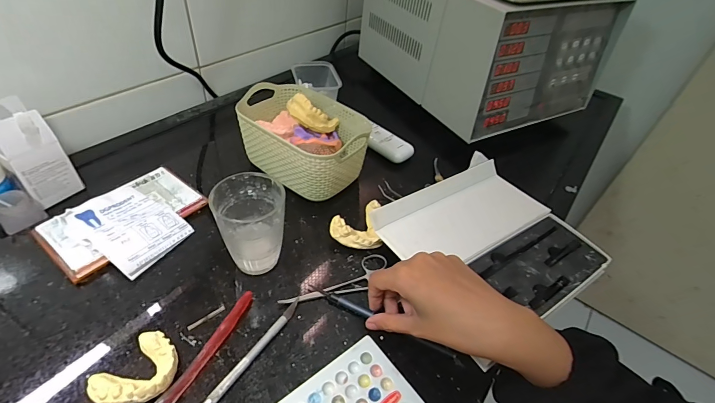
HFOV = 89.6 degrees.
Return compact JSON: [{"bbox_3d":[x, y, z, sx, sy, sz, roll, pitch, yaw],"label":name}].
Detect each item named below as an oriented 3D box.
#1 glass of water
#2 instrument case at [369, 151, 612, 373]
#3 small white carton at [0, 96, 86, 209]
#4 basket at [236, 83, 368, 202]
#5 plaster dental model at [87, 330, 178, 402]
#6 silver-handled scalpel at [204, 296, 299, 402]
[{"bbox_3d":[-0.103,0.025,0.369,0.064,0.092,0.060,-25,52,-29],"label":"glass of water"},{"bbox_3d":[0.151,0.046,0.424,0.213,0.035,0.199,-23,50,-27],"label":"instrument case"},{"bbox_3d":[-0.382,-0.055,0.420,0.057,0.109,0.055,31,49,24],"label":"small white carton"},{"bbox_3d":[-0.075,-0.083,0.486,0.176,0.088,0.115,31,48,24],"label":"basket"},{"bbox_3d":[-0.175,0.139,0.293,0.051,0.018,0.060,24,46,17],"label":"plaster dental model"},{"bbox_3d":[-0.094,0.137,0.314,0.009,0.007,0.135,26,47,20],"label":"silver-handled scalpel"}]

